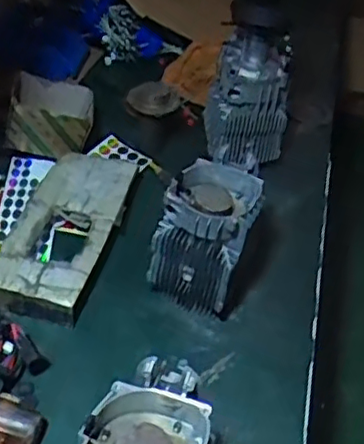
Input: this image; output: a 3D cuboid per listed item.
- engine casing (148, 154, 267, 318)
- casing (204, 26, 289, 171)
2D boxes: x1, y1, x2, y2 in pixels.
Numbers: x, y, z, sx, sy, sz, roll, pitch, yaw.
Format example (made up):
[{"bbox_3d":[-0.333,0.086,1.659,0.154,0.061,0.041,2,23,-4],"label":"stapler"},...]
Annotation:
[{"bbox_3d":[0.034,0.031,0.920,0.124,0.205,0.116,20,45,14],"label":"engine casing"},{"bbox_3d":[0.117,-0.200,1.120,0.143,0.249,0.094,9,43,3],"label":"casing"}]

